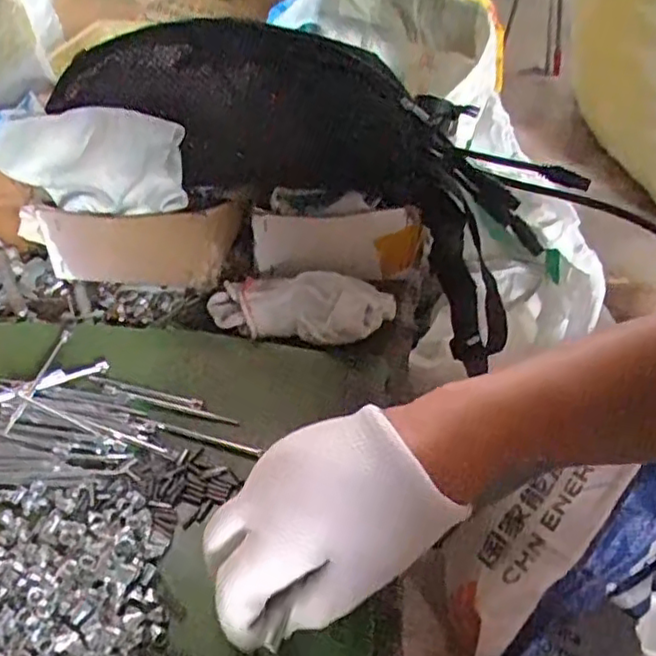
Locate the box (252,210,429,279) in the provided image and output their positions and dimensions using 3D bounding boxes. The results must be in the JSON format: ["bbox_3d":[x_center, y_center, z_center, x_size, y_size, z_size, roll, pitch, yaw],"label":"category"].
[{"bbox_3d":[0.010,-0.066,0.487,0.128,0.046,0.015,-3,40,-5],"label":"box"}]

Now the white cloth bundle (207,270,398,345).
[{"bbox_3d":[-0.021,-0.017,0.458,0.133,0.038,0.055,7,42,7],"label":"white cloth bundle"}]

